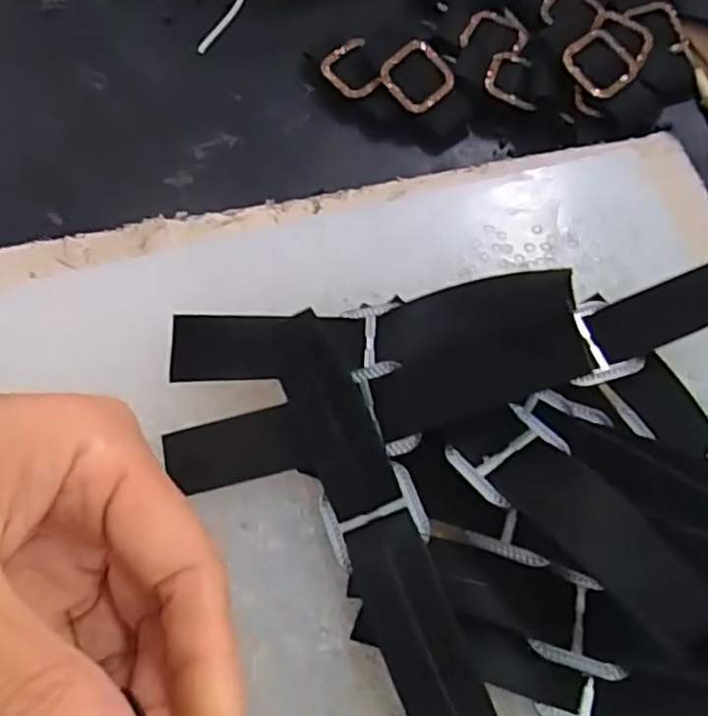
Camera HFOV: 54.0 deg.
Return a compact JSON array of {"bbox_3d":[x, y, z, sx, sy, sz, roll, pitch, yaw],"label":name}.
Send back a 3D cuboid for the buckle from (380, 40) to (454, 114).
[{"bbox_3d":[0.030,-0.129,0.318,0.029,0.007,0.029,-39,96,-2],"label":"buckle"}]

